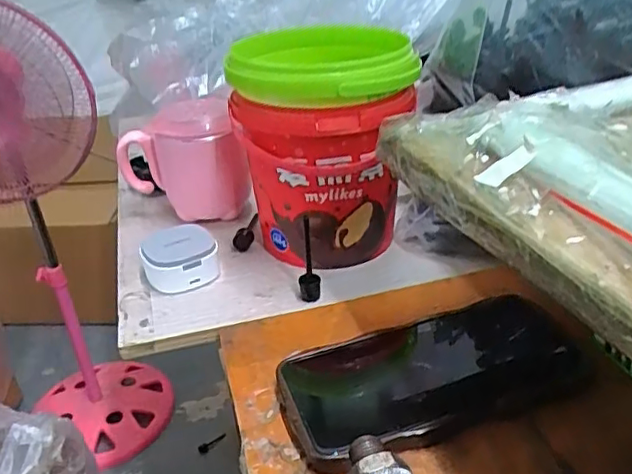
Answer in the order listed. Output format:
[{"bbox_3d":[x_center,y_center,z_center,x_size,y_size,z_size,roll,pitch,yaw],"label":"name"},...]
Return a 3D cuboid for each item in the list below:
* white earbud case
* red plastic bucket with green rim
[{"bbox_3d":[-0.102,0.014,0.452,0.053,0.028,0.054,-9,30,-9],"label":"white earbud case"},{"bbox_3d":[0.004,-0.069,0.452,0.122,0.156,0.120,-6,30,-5],"label":"red plastic bucket with green rim"}]

